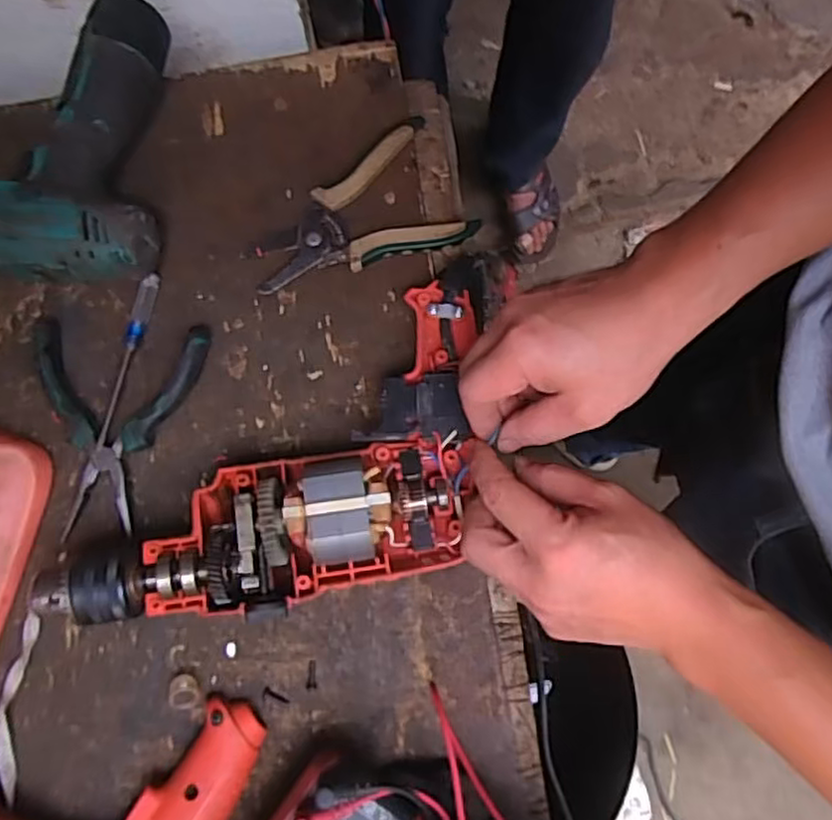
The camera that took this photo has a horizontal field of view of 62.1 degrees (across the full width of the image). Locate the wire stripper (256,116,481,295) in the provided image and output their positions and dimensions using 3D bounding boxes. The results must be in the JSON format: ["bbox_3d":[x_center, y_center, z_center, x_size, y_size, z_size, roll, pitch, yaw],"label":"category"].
[{"bbox_3d":[-0.043,-0.146,0.484,0.148,0.019,0.095,-14,78,-4],"label":"wire stripper"}]

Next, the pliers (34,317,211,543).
[{"bbox_3d":[-0.198,0.008,0.453,0.113,0.020,0.139,1,77,-1],"label":"pliers"}]

